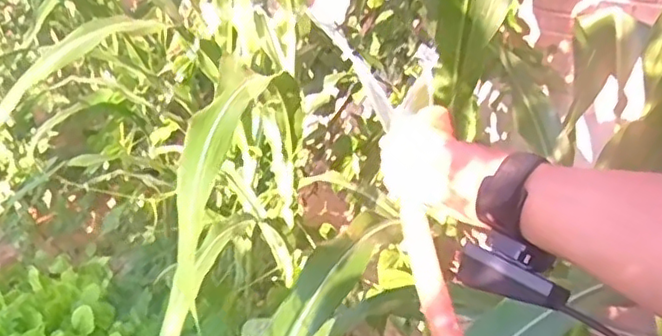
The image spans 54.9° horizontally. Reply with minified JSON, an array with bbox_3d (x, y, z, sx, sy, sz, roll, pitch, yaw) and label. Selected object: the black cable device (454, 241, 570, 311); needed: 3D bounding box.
[{"bbox_3d":[0.118,0.074,0.424,0.073,0.027,0.010,21,24,37],"label":"black cable device"}]

